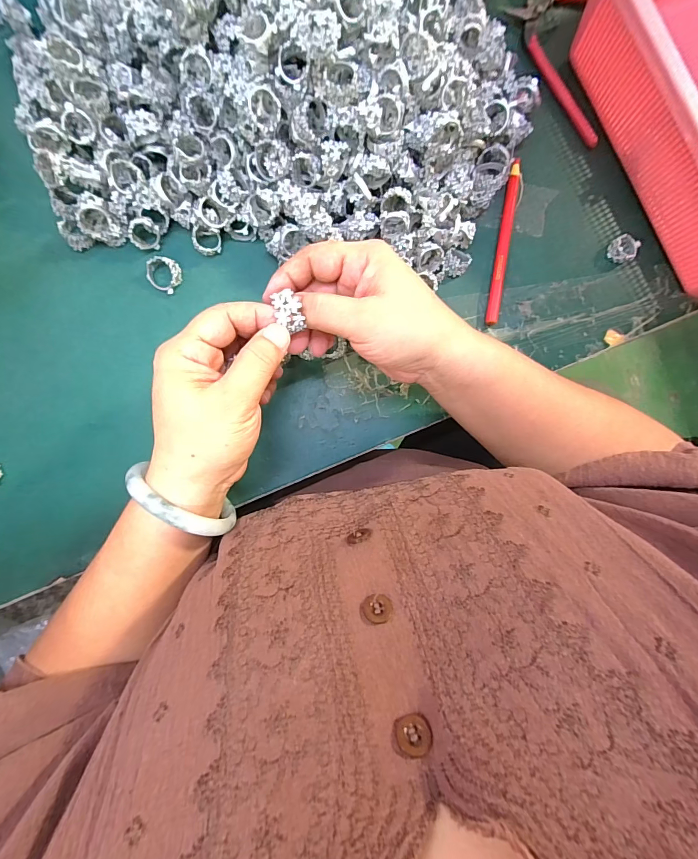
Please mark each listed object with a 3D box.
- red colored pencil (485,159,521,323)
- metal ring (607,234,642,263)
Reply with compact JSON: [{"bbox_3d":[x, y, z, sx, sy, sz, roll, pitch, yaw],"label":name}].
[{"bbox_3d":[0.129,-0.156,0.322,0.009,0.008,0.138,9,88,-4],"label":"red colored pencil"},{"bbox_3d":[0.237,-0.156,0.330,0.023,0.010,0.021,0,89,-5],"label":"metal ring"}]

